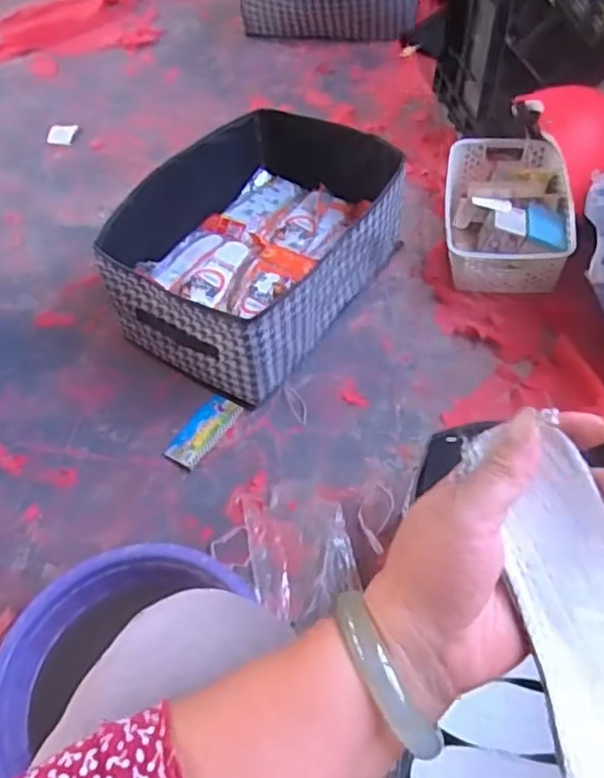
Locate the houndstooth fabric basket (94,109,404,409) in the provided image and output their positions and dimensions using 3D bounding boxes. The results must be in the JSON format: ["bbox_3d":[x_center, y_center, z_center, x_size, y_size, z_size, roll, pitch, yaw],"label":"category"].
[{"bbox_3d":[-0.066,-0.234,1.058,0.325,0.161,0.448,27,61,22],"label":"houndstooth fabric basket"}]

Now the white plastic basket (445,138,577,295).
[{"bbox_3d":[0.339,-0.297,1.133,0.199,0.101,0.308,6,55,9],"label":"white plastic basket"}]

